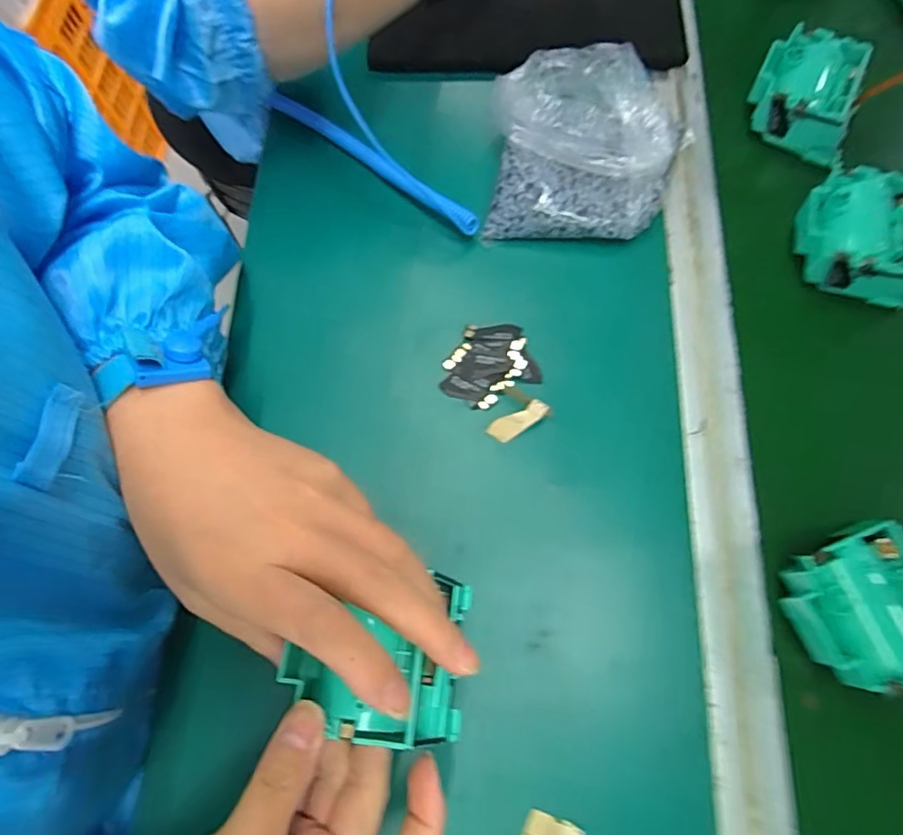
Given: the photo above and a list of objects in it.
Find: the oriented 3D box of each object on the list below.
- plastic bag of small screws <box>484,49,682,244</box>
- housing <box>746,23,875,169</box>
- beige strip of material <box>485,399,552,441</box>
[{"bbox_3d":[0.092,-0.195,0.384,0.128,0.061,0.137,4,71,2],"label":"plastic bag of small screws"},{"bbox_3d":[0.264,-0.241,0.413,0.074,0.045,0.076,21,72,7],"label":"housing"},{"bbox_3d":[0.041,0.003,0.341,0.039,0.006,0.014,-30,72,12],"label":"beige strip of material"}]

